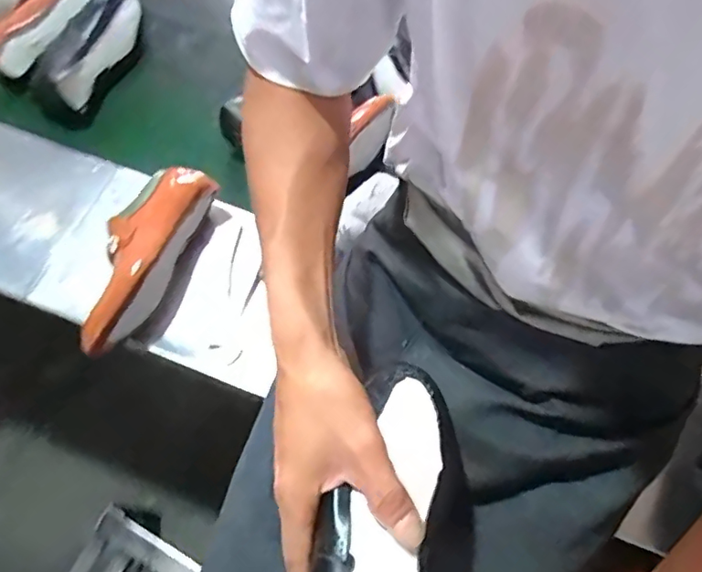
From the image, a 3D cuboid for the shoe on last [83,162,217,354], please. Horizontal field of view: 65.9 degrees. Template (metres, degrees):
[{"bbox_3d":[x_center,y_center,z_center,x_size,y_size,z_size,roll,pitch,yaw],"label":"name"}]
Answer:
[{"bbox_3d":[-0.255,-0.035,0.683,0.085,0.081,0.265,17,66,8],"label":"shoe on last"}]

